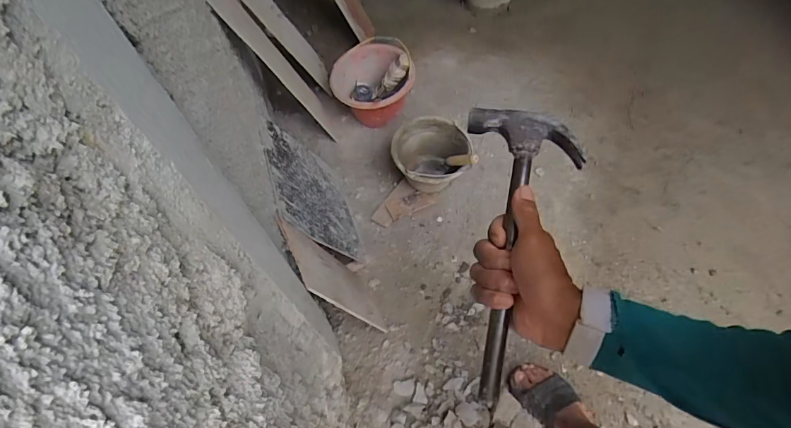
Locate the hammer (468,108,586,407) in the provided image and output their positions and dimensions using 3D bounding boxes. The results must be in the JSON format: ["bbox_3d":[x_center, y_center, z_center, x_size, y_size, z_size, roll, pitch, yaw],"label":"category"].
[{"bbox_3d":[0.123,0.028,0.441,0.120,0.023,0.302,7,70,7],"label":"hammer"}]

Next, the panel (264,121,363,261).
[{"bbox_3d":[-0.251,-0.075,1.308,0.011,0.427,0.395,-31,64,11],"label":"panel"}]

